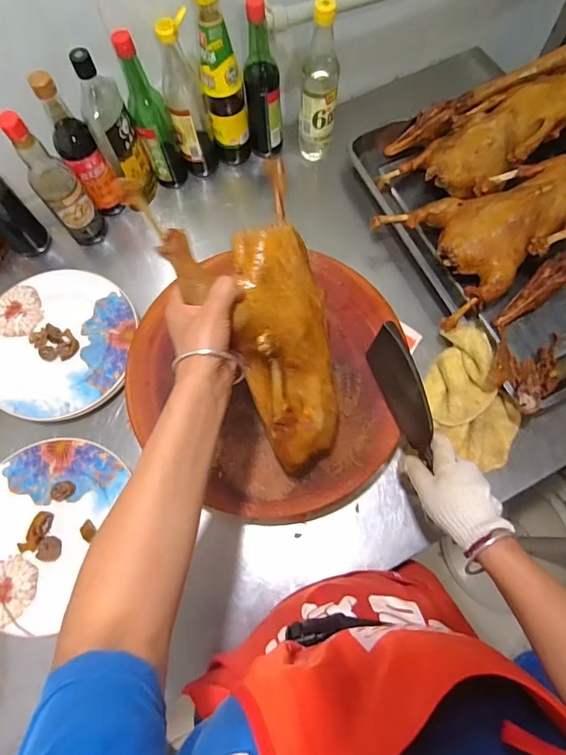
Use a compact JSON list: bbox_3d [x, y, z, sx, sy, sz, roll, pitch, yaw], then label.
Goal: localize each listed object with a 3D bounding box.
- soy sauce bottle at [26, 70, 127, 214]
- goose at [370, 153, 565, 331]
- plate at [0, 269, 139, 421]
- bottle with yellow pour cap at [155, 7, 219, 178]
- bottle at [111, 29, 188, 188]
[{"bbox_3d":[-0.325,-0.358,0.691,0.055,0.245,0.053,-38,74,-10],"label":"soy sauce bottle"},{"bbox_3d":[0.370,-0.231,0.675,0.366,0.127,0.229,-19,71,-4],"label":"goose"},{"bbox_3d":[-0.370,-0.058,0.686,0.247,0.018,0.244,-1,71,2],"label":"plate"},{"bbox_3d":[-0.160,-0.454,0.711,0.062,0.259,0.070,-15,71,-3],"label":"bottle with yellow pour cap"},{"bbox_3d":[-0.218,-0.426,0.704,0.065,0.244,0.053,-20,71,-4],"label":"bottle"}]

